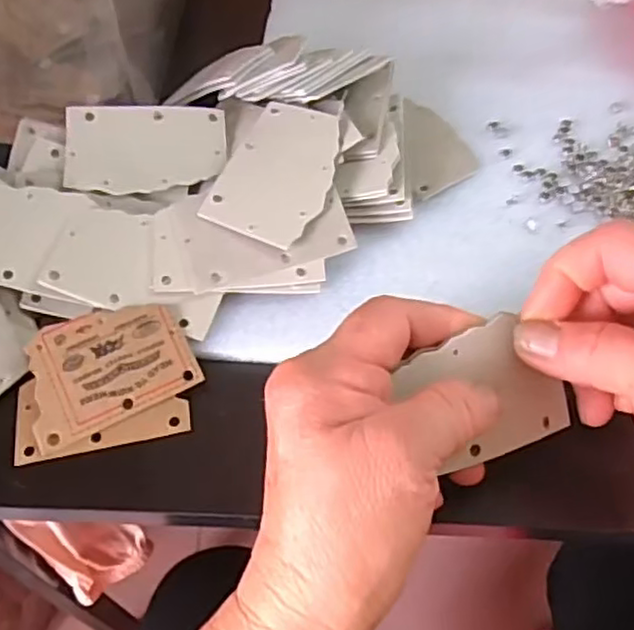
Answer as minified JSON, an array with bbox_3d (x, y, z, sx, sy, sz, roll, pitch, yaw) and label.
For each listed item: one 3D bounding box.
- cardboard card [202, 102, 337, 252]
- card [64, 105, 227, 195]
[{"bbox_3d":[-0.018,-0.076,0.359,0.053,0.008,0.086,21,69,9],"label":"cardboard card"},{"bbox_3d":[-0.092,-0.091,0.369,0.084,0.004,0.056,-2,67,-8],"label":"card"}]

